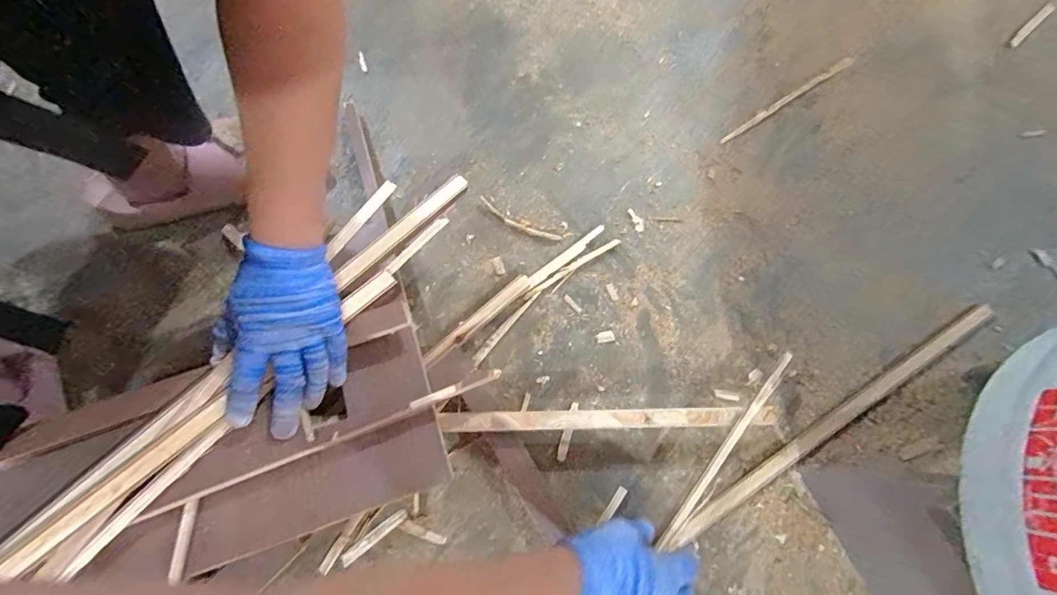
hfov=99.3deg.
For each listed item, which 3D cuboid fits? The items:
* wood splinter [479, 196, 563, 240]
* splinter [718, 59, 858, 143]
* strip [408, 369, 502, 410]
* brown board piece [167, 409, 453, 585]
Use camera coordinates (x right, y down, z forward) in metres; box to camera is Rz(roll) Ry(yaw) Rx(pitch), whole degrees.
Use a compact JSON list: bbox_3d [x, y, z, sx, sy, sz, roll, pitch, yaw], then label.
[{"bbox_3d":[-0.013,-0.091,0.538,0.109,0.008,0.017,27,75,7],"label":"wood splinter"},{"bbox_3d":[0.339,-0.260,0.586,0.225,0.004,0.011,-32,76,-10],"label":"splinter"},{"bbox_3d":[-0.065,0.083,0.404,0.084,0.006,0.009,-20,76,-6],"label":"strip"},{"bbox_3d":[-0.183,0.166,0.388,0.219,0.016,0.061,-18,72,-10],"label":"brown board piece"}]

